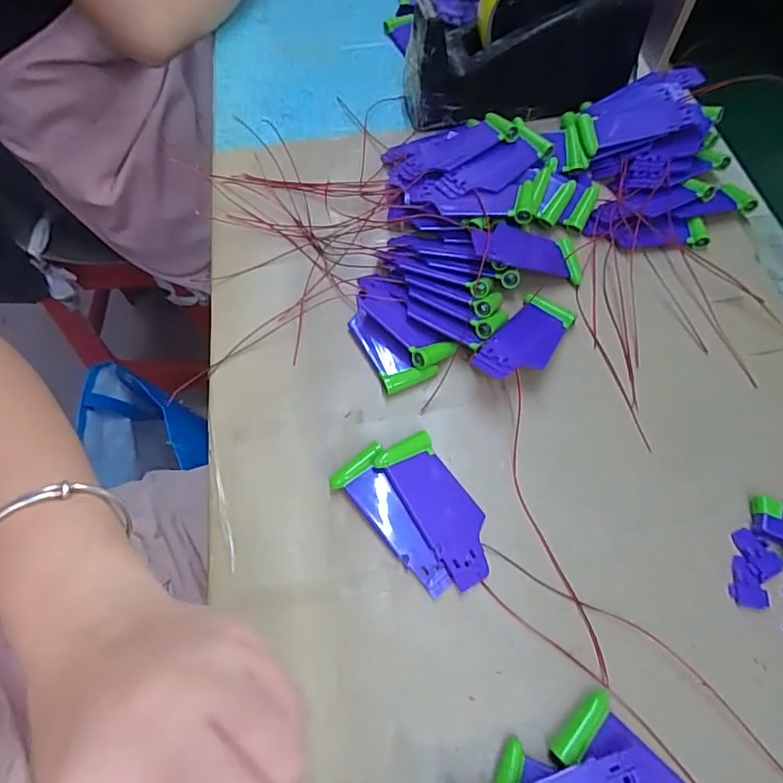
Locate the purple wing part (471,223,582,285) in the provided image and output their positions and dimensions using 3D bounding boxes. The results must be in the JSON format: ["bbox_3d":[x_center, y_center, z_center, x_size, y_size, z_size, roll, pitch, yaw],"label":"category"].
[{"bbox_3d":[0.096,-0.101,0.362,0.085,0.008,0.037,6,62,-18],"label":"purple wing part"}]

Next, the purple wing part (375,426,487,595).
[{"bbox_3d":[0.029,0.065,0.293,0.036,0.008,0.088,-32,67,-13],"label":"purple wing part"}]

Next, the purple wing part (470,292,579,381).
[{"bbox_3d":[0.087,-0.034,0.331,0.039,0.007,0.087,40,56,19],"label":"purple wing part"}]

